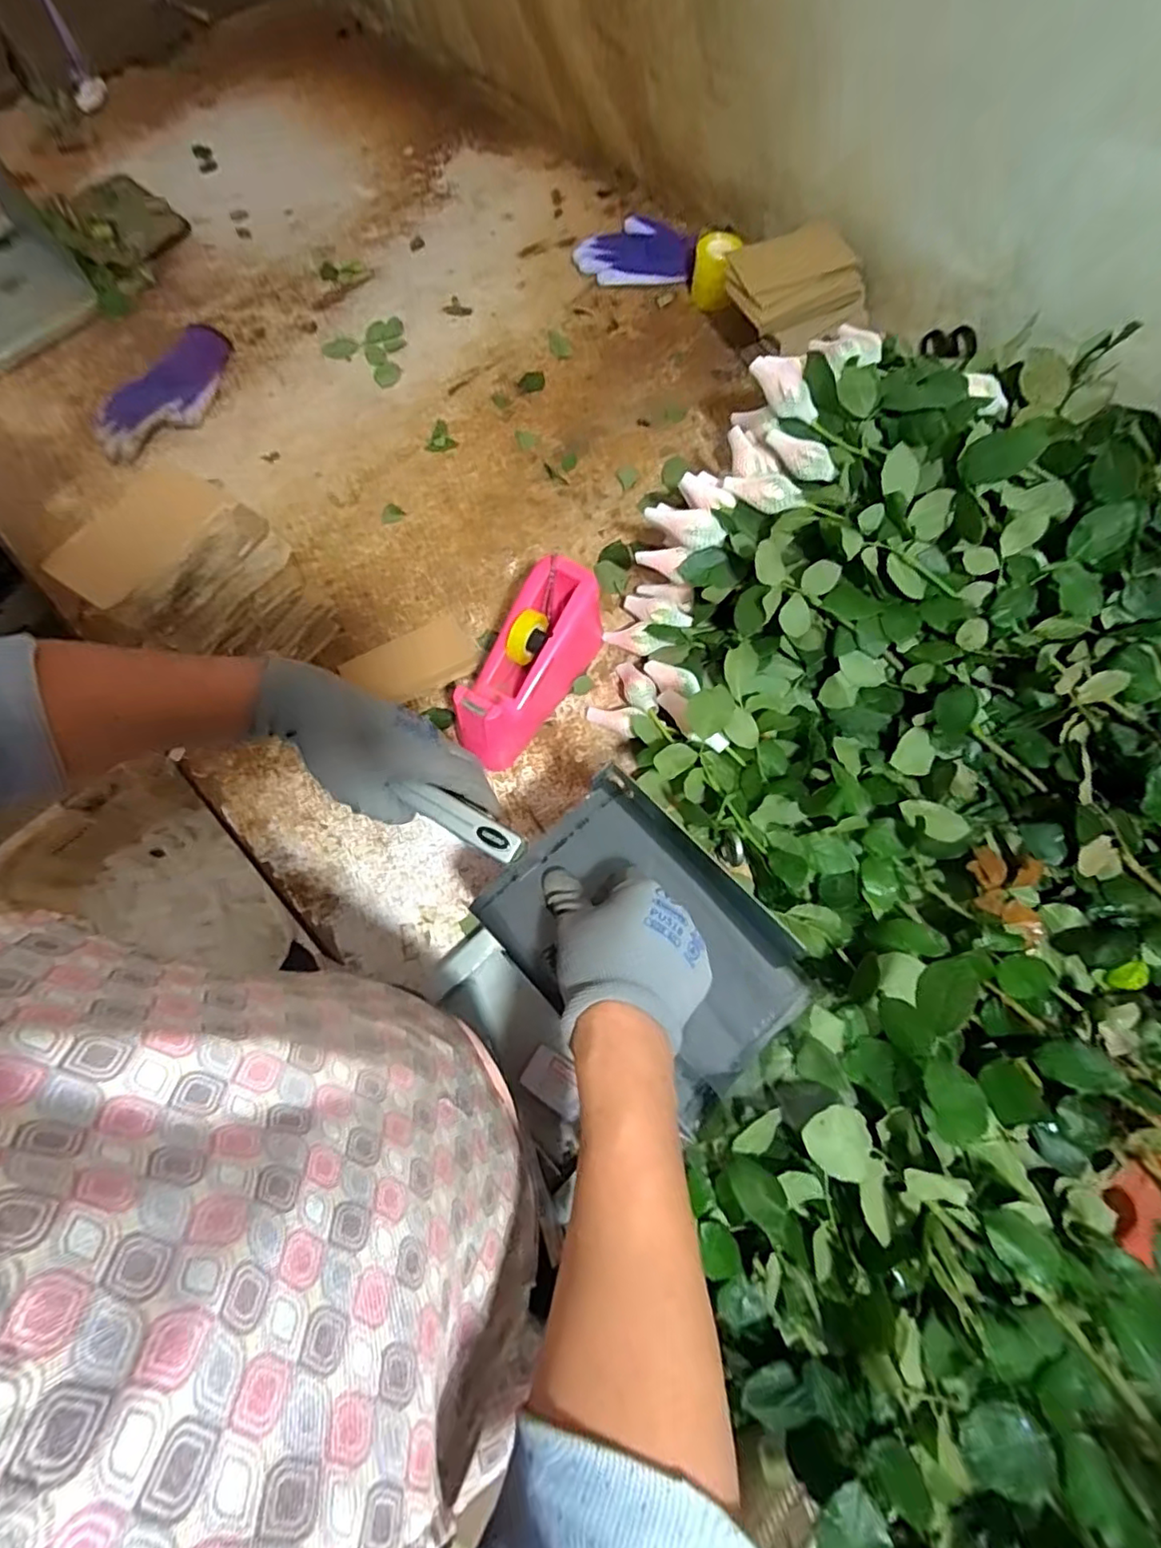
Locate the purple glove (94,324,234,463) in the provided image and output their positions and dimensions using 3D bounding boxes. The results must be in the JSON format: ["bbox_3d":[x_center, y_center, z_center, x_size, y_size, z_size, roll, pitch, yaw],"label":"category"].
[{"bbox_3d":[-0.501,-0.464,0.746,0.205,0.042,0.088,-42,77,-12],"label":"purple glove"}]

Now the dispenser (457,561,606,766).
[{"bbox_3d":[-0.050,-0.106,0.613,0.072,0.103,0.193,29,75,8],"label":"dispenser"}]

